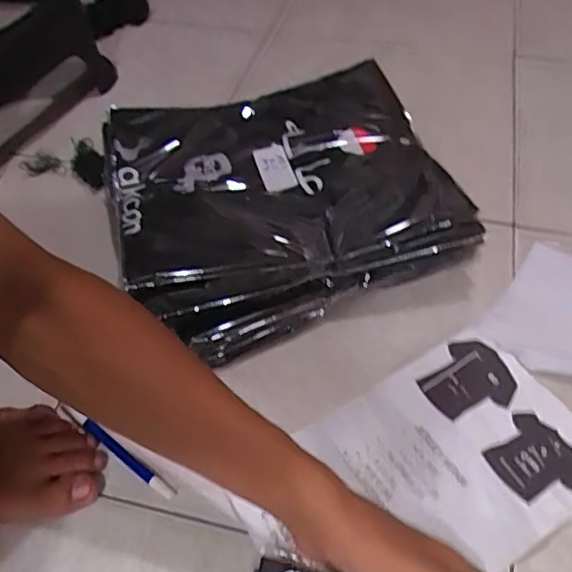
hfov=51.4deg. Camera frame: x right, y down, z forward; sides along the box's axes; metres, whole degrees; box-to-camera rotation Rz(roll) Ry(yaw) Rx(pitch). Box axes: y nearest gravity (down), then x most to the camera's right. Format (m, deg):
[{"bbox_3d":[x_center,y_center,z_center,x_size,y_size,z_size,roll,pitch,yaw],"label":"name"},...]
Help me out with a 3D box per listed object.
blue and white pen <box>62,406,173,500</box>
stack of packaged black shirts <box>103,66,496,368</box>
[{"bbox_3d":[-0.145,0.141,0.509,0.127,0.008,0.010,29,57,24],"label":"blue and white pen"},{"bbox_3d":[-0.010,-0.093,0.643,0.334,0.094,0.304,-15,51,-10],"label":"stack of packaged black shirts"}]

